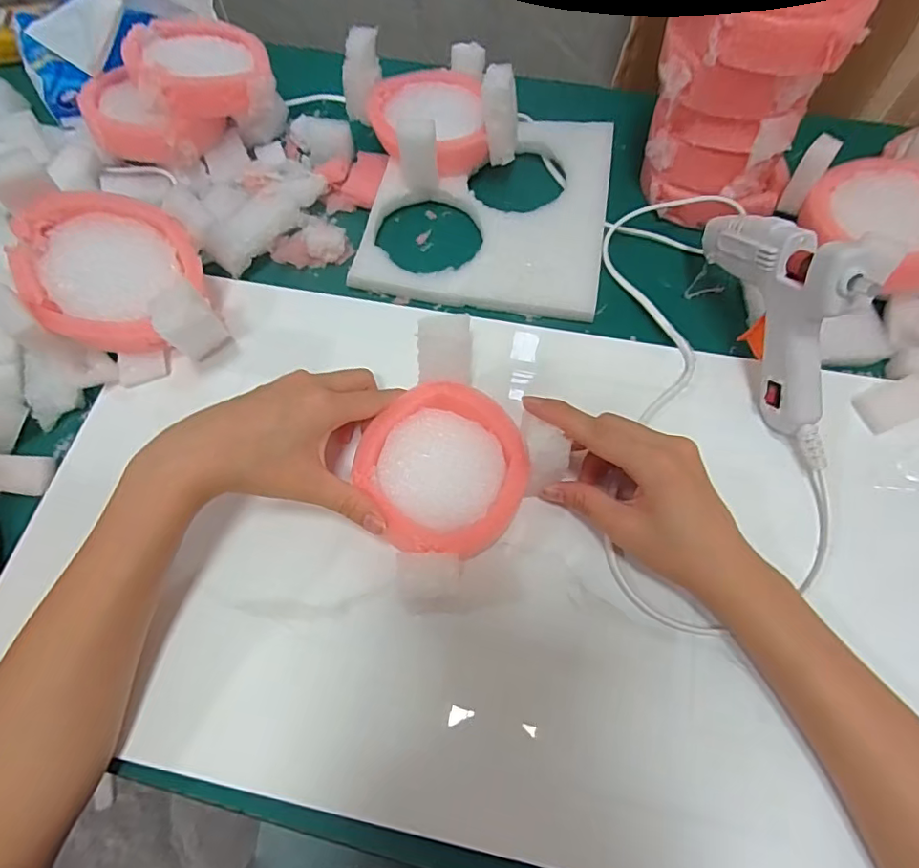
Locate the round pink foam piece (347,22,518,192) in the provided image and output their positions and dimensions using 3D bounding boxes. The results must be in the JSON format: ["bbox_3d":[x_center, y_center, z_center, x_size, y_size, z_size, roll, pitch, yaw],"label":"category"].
[{"bbox_3d":[-0.020,-0.253,0.415,0.113,0.062,0.103,-1,67,1],"label":"round pink foam piece"}]

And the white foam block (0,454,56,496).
[{"bbox_3d":[-0.277,0.025,0.335,0.045,0.012,0.024,3,86,-2],"label":"white foam block"}]

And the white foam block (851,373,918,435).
[{"bbox_3d":[0.272,-0.020,0.336,0.042,0.013,0.026,-21,69,-7],"label":"white foam block"}]

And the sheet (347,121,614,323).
[{"bbox_3d":[0.023,-0.175,0.412,0.175,0.010,0.174,8,68,5],"label":"sheet"}]

